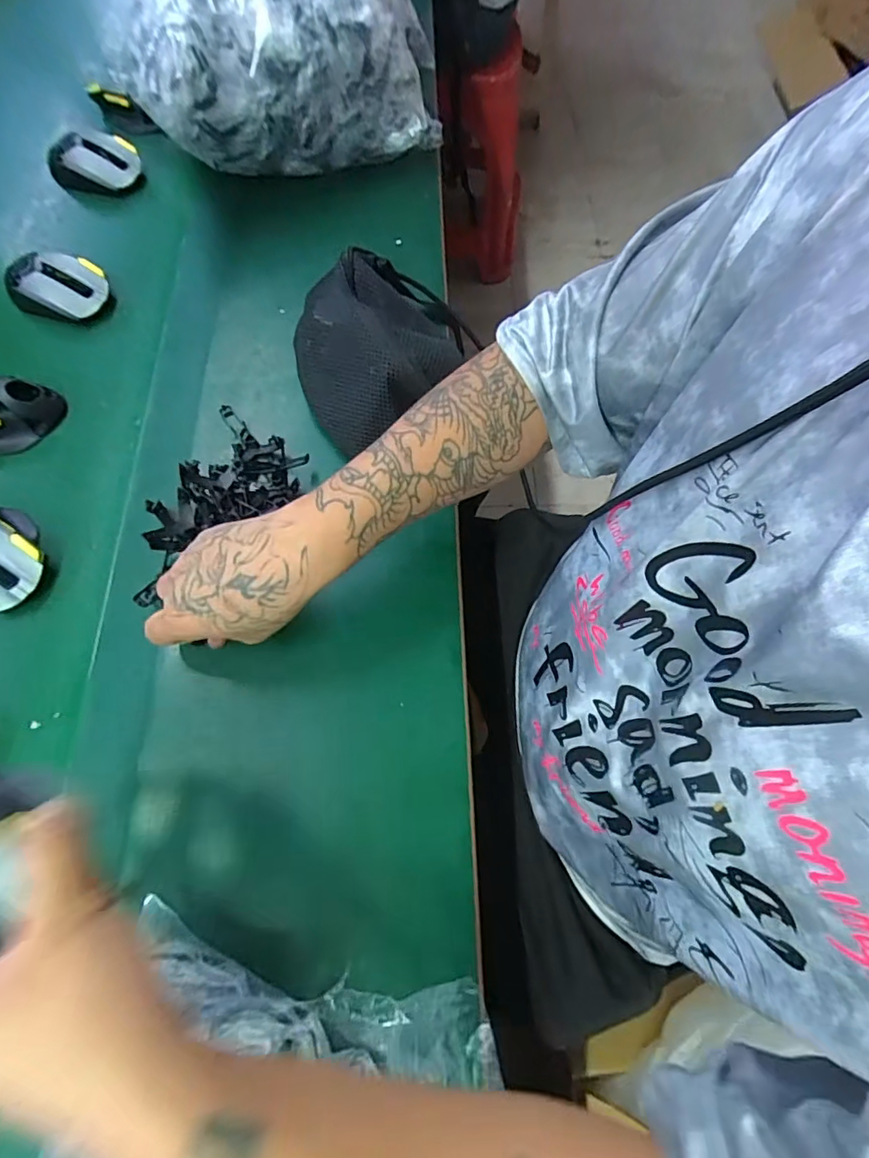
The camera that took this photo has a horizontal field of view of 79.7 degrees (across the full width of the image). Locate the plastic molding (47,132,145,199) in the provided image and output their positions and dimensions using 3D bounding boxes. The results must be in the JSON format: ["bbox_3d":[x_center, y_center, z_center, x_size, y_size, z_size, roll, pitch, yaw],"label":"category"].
[{"bbox_3d":[-0.396,-0.478,0.607,0.099,0.055,0.043,1,68,-1],"label":"plastic molding"}]

